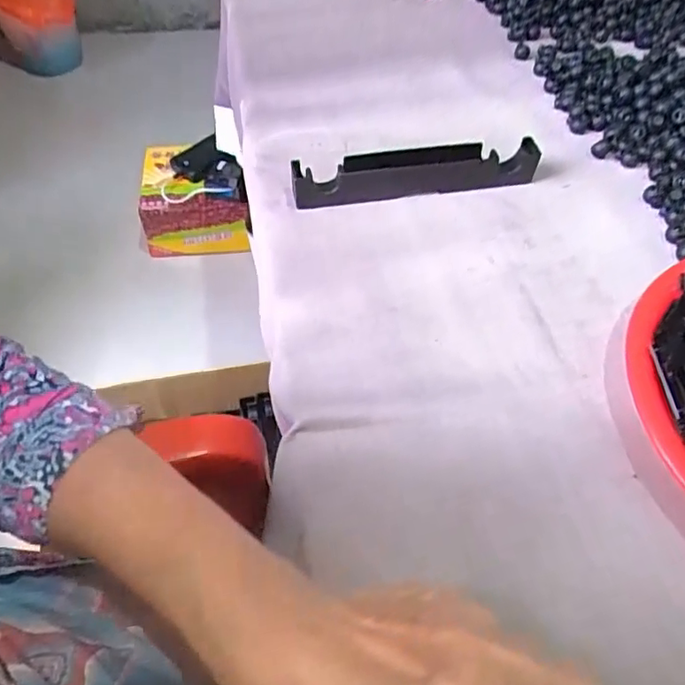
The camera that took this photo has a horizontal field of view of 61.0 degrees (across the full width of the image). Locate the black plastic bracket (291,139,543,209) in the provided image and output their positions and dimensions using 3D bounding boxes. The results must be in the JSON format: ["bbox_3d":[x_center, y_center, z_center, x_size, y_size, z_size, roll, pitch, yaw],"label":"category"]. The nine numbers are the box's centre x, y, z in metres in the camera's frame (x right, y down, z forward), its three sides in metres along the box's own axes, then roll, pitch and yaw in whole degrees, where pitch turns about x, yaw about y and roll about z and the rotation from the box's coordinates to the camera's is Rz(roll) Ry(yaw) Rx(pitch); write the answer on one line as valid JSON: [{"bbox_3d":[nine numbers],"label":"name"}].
[{"bbox_3d":[0.056,-0.134,0.463,0.190,0.030,0.024,-8,53,-6],"label":"black plastic bracket"}]

